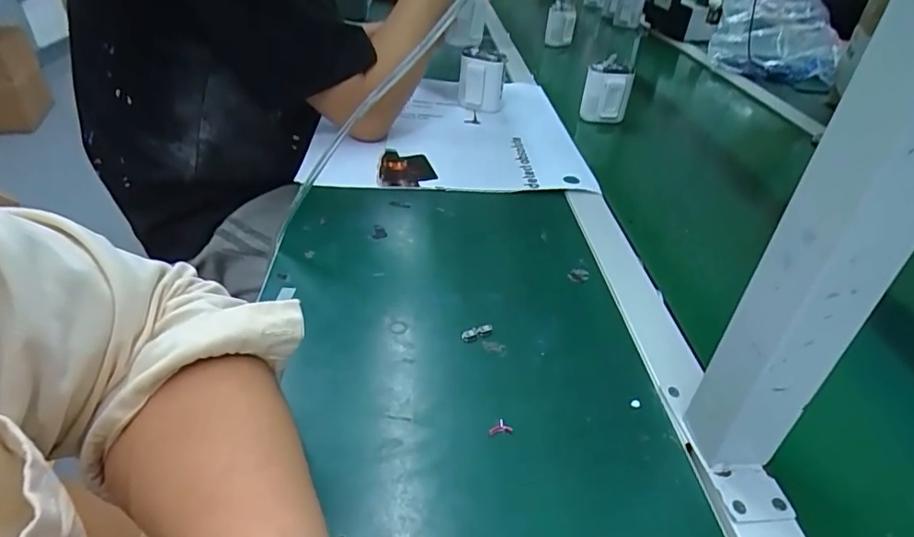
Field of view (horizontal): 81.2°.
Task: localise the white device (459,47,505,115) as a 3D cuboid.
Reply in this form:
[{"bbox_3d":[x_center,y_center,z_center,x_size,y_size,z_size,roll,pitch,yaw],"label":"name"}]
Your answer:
[{"bbox_3d":[0.035,-0.271,0.786,0.068,0.088,0.065,5,36,1],"label":"white device"}]

